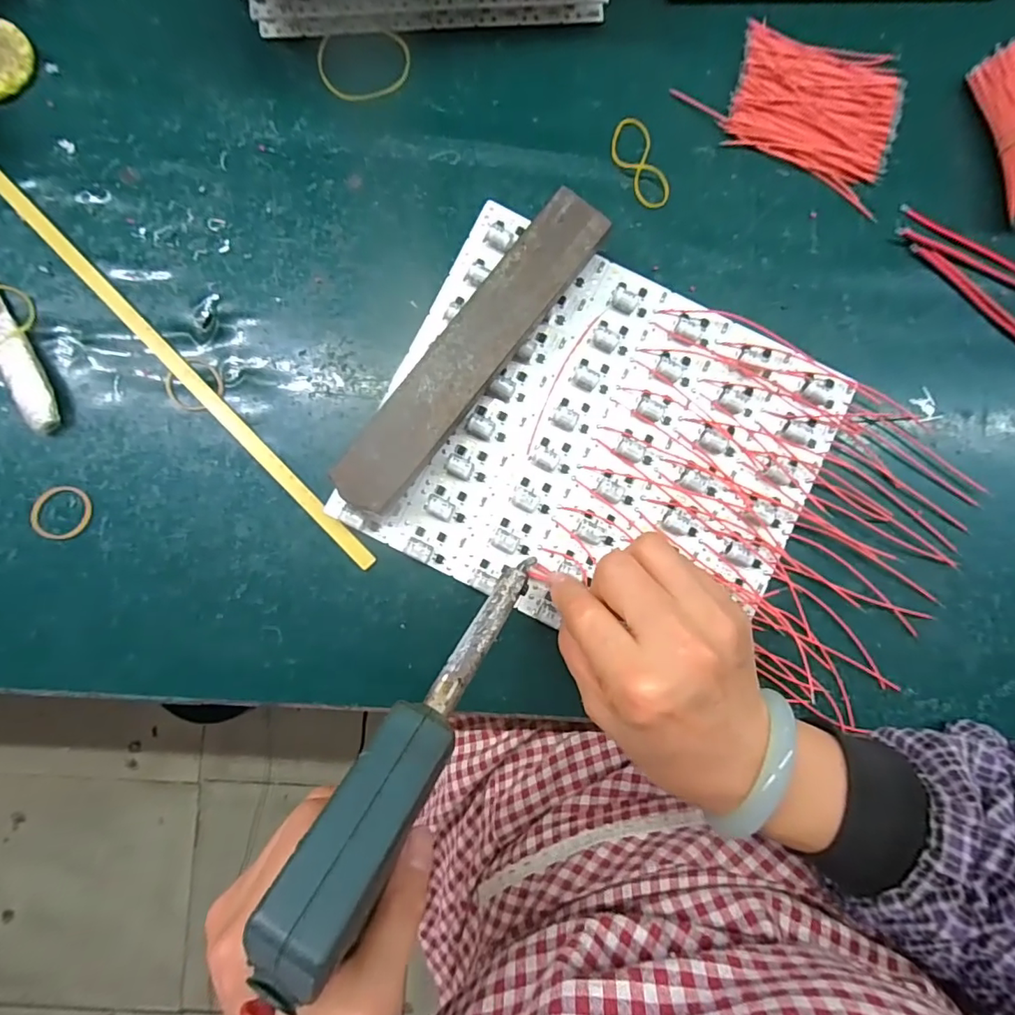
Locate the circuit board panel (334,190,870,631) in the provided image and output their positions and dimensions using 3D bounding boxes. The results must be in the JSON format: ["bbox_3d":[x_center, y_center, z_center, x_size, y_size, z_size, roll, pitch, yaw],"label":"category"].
[{"bbox_3d":[0.053,-0.036,0.294,0.235,0.013,0.202,27,86,1],"label":"circuit board panel"}]

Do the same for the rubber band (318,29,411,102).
[{"bbox_3d":[-0.085,-0.261,0.309,0.054,0.004,0.043,-1,86,-1],"label":"rubber band"}]

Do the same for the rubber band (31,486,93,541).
[{"bbox_3d":[-0.248,0.003,0.290,0.032,0.004,0.030,11,86,0],"label":"rubber band"}]

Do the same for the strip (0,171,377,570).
[{"bbox_3d":[-0.185,-0.081,0.296,0.008,0.005,0.312,-44,88,-4],"label":"strip"}]

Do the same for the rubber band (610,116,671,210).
[{"bbox_3d":[0.078,-0.205,0.311,0.025,0.004,0.057,-20,87,-3],"label":"rubber band"}]

